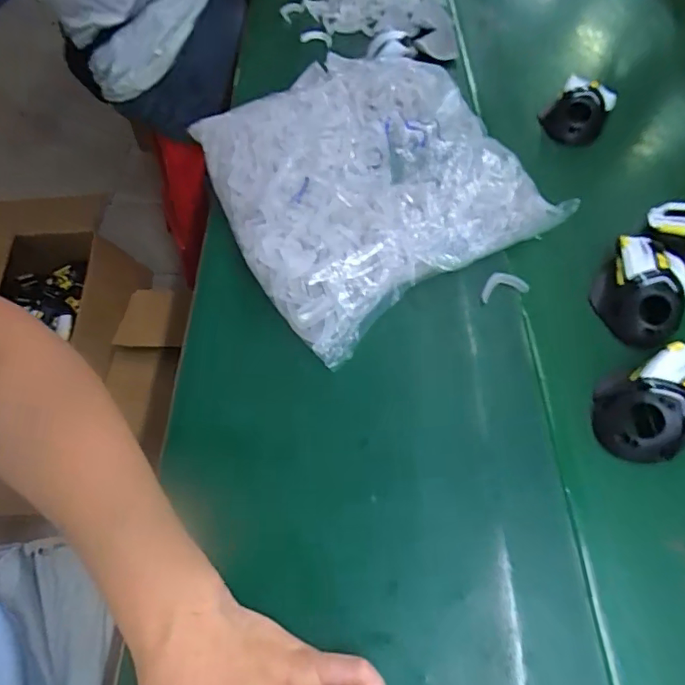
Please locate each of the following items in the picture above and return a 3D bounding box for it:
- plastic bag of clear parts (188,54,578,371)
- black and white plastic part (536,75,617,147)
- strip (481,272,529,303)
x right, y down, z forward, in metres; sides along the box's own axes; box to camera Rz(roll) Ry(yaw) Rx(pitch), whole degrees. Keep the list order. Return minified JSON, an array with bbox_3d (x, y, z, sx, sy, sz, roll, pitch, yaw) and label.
[{"bbox_3d":[0.016,-0.188,0.539,0.299,0.062,0.352,-27,60,-17],"label":"plastic bag of clear parts"},{"bbox_3d":[0.283,-0.281,0.626,0.072,0.048,0.085,23,59,15],"label":"black and white plastic part"},{"bbox_3d":[0.145,-0.053,0.472,0.047,0.004,0.023,-14,82,-13],"label":"strip"}]

